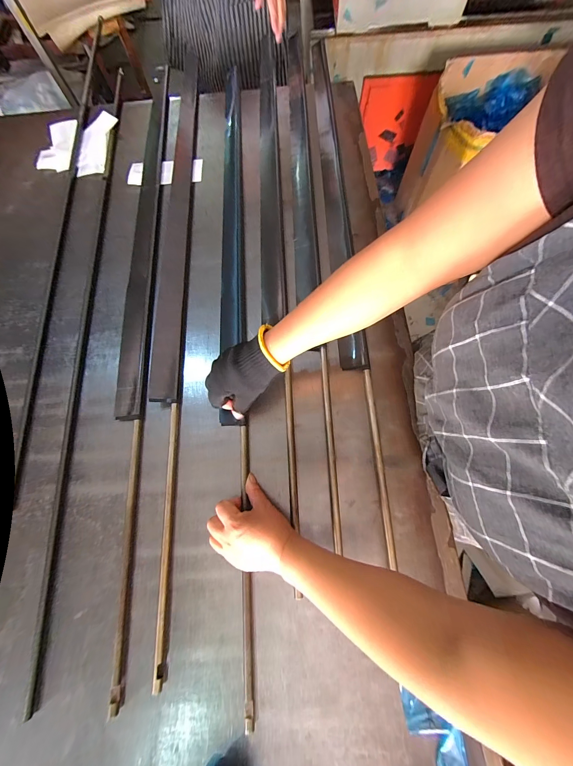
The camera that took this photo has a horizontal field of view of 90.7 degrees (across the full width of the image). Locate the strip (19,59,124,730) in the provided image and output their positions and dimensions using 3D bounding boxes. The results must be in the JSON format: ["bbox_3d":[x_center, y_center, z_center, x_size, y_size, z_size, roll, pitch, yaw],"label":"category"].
[{"bbox_3d":[-0.383,-0.157,0.544,0.029,0.011,1.192,-5,73,0],"label":"strip"}]

